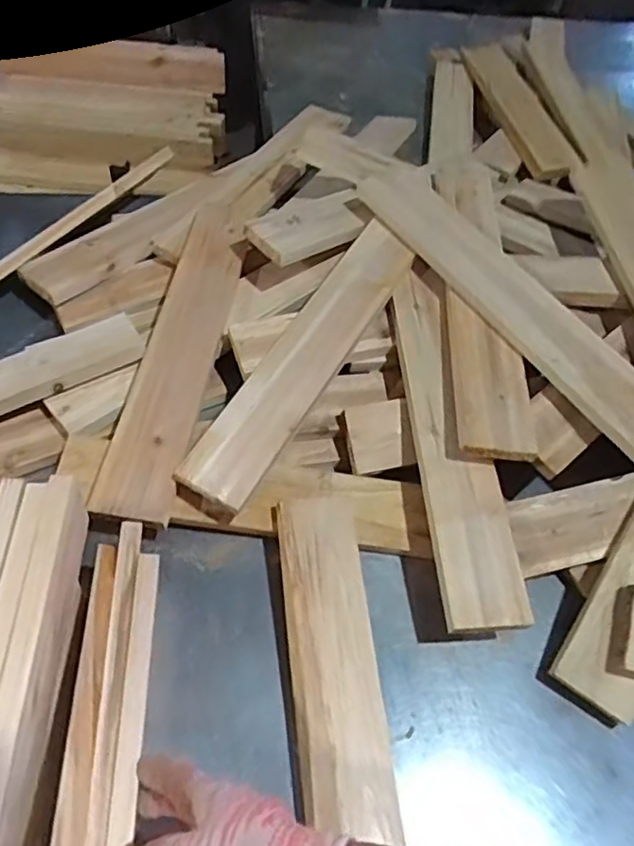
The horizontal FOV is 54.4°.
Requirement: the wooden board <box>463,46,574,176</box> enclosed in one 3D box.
[{"bbox_3d":[0.411,-0.645,1.249,0.098,0.028,0.627,-8,49,4],"label":"wooden board"}]

